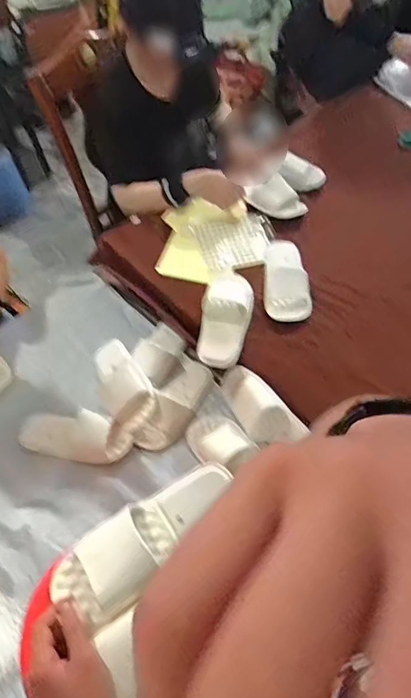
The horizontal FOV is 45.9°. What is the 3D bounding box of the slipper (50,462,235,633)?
[{"bbox_3d":[-0.075,0.241,0.639,0.253,0.068,0.098,-37,63,-25],"label":"slipper"}]

